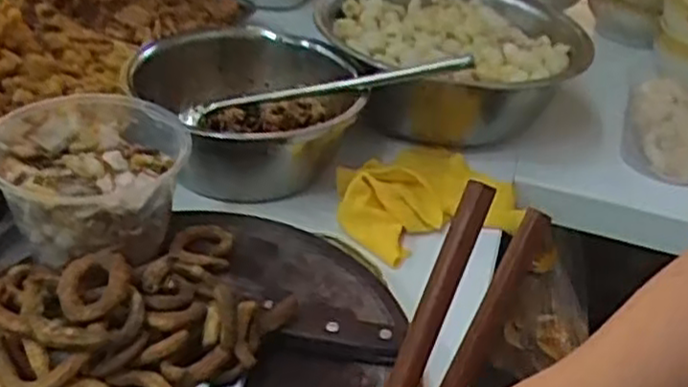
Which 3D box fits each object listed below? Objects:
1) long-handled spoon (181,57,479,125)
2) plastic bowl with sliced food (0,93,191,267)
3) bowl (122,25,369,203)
[{"bbox_3d":[-0.020,-0.120,0.834,0.327,0.026,0.033,-11,37,-4],"label":"long-handled spoon"},{"bbox_3d":[-0.221,-0.014,0.642,0.164,0.084,0.154,3,35,-5],"label":"plastic bowl with sliced food"},{"bbox_3d":[-0.104,-0.101,0.854,0.249,0.103,0.246,5,35,-3],"label":"bowl"}]

